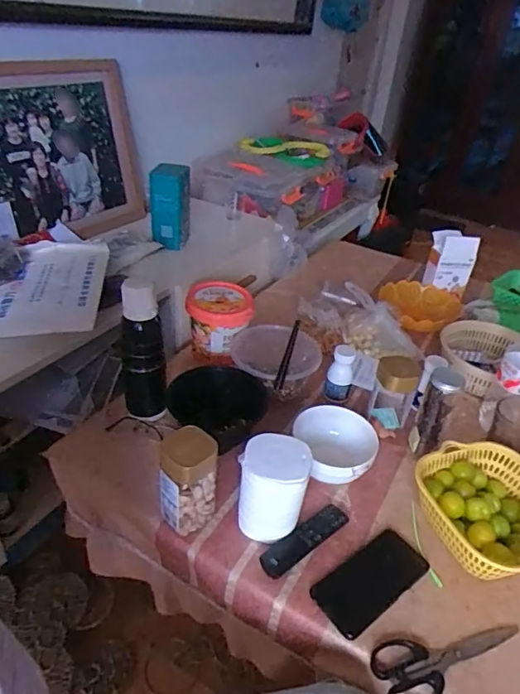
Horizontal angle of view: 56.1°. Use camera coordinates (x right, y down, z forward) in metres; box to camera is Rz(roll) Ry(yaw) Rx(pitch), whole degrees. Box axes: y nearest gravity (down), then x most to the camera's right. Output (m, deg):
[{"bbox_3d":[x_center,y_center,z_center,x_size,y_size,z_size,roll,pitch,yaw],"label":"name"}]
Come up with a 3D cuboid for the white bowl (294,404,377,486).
[{"bbox_3d":[0.126,0.166,0.800,0.128,0.060,0.143,-4,36,-14],"label":"white bowl"}]

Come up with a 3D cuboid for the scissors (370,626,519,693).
[{"bbox_3d":[0.226,0.363,0.581,0.191,0.015,0.073,-11,38,-22],"label":"scissors"}]

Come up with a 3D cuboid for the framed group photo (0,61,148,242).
[{"bbox_3d":[-0.464,-0.443,1.133,0.029,0.372,0.528,12,30,30],"label":"framed group photo"}]

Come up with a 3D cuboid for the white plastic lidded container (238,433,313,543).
[{"bbox_3d":[0.018,0.200,0.678,0.092,0.133,0.084,13,36,11],"label":"white plastic lidded container"}]

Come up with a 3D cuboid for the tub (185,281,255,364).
[{"bbox_3d":[-0.080,-0.055,1.015,0.127,0.114,0.133,4,35,-3],"label":"tub"}]

